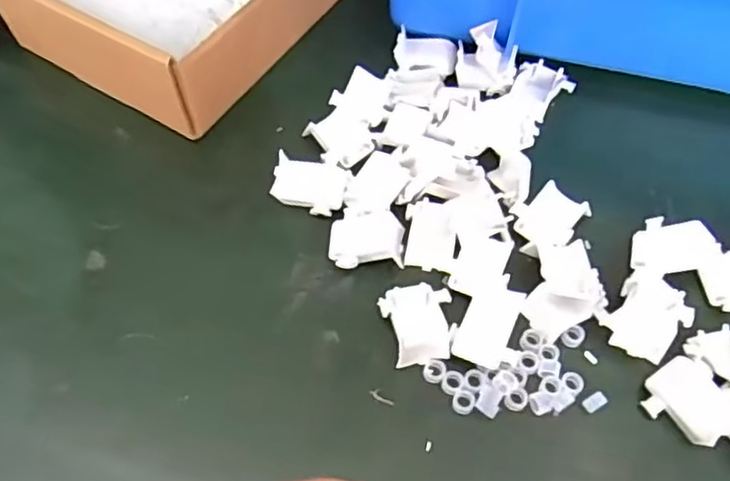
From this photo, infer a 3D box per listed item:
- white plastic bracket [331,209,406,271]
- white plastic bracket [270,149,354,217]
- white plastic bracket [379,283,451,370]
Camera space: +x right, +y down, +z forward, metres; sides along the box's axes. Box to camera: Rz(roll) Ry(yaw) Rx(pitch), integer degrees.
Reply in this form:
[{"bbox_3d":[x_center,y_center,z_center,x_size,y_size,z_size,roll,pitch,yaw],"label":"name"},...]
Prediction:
[{"bbox_3d":[0.001,-0.001,0.300,0.033,0.009,0.029,2,66,2],"label":"white plastic bracket"},{"bbox_3d":[-0.026,-0.026,0.317,0.036,0.007,0.025,16,61,9],"label":"white plastic bracket"},{"bbox_3d":[0.023,0.033,0.276,0.028,0.009,0.034,-7,60,-4],"label":"white plastic bracket"}]

